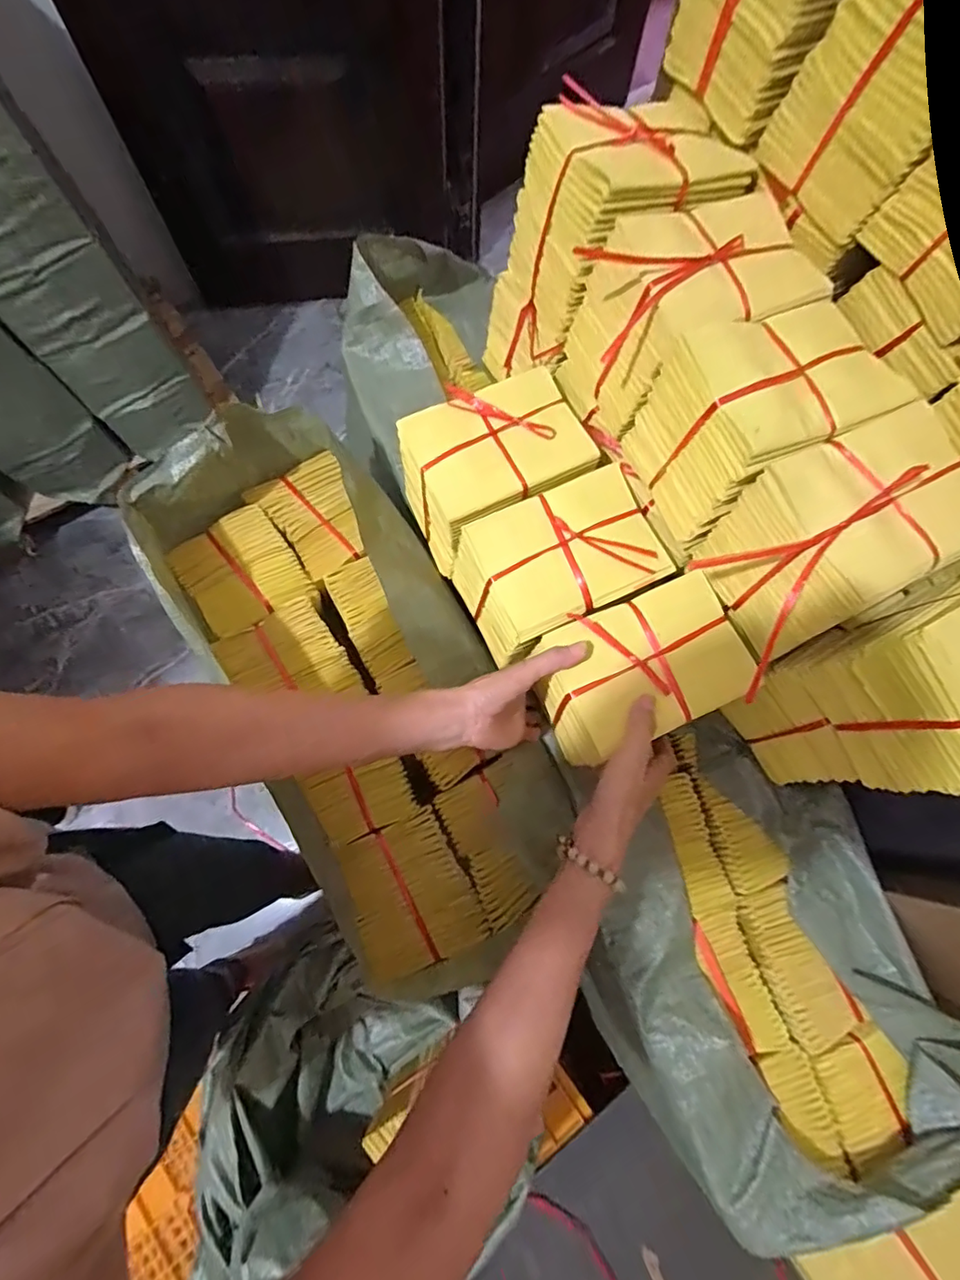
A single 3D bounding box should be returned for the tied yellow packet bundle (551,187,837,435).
[{"bbox_3d":[0.185,-0.293,0.514,0.178,0.148,0.117,-23,76,-8],"label":"tied yellow packet bundle"}]

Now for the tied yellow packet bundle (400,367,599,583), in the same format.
[{"bbox_3d":[0.012,-0.173,0.585,0.175,0.121,0.128,-25,76,-9],"label":"tied yellow packet bundle"}]

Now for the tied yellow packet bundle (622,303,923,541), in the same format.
[{"bbox_3d":[0.239,-0.192,0.475,0.168,0.113,0.118,-24,76,-9],"label":"tied yellow packet bundle"}]

